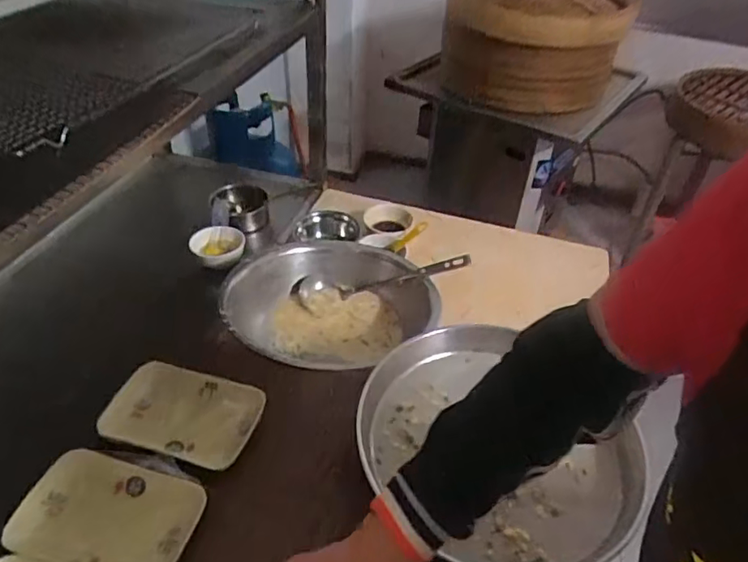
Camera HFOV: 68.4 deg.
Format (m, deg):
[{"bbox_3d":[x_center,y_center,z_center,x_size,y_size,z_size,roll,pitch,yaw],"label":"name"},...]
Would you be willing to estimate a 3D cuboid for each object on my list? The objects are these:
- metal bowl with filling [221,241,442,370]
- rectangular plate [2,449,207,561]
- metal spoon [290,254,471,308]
[{"bbox_3d":[-0.090,0.052,0.965,0.282,0.124,0.346,29,45,30],"label":"metal bowl with filling"},{"bbox_3d":[-0.288,0.253,0.598,0.186,0.029,0.120,11,39,12],"label":"rectangular plate"},{"bbox_3d":[0.010,-0.003,1.017,0.338,0.054,0.046,-11,35,17],"label":"metal spoon"}]

